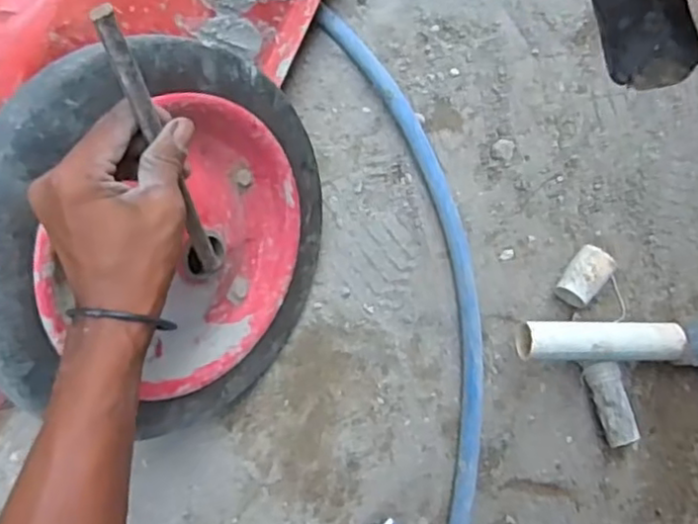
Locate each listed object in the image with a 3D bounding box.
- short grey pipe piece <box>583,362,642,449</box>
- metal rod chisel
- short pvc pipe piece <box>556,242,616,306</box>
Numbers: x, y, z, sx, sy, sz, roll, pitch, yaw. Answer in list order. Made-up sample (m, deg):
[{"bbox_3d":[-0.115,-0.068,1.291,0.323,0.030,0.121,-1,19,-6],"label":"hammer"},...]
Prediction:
[{"bbox_3d":[0.230,0.124,0.586,0.028,0.030,0.071,-13,75,-1],"label":"short grey pipe piece"},{"bbox_3d":[-0.110,-0.060,0.405,0.011,0.213,0.012,-10,54,-1],"label":"metal rod chisel"},{"bbox_3d":[0.215,0.013,0.612,0.034,0.037,0.048,37,80,10],"label":"short pvc pipe piece"}]

